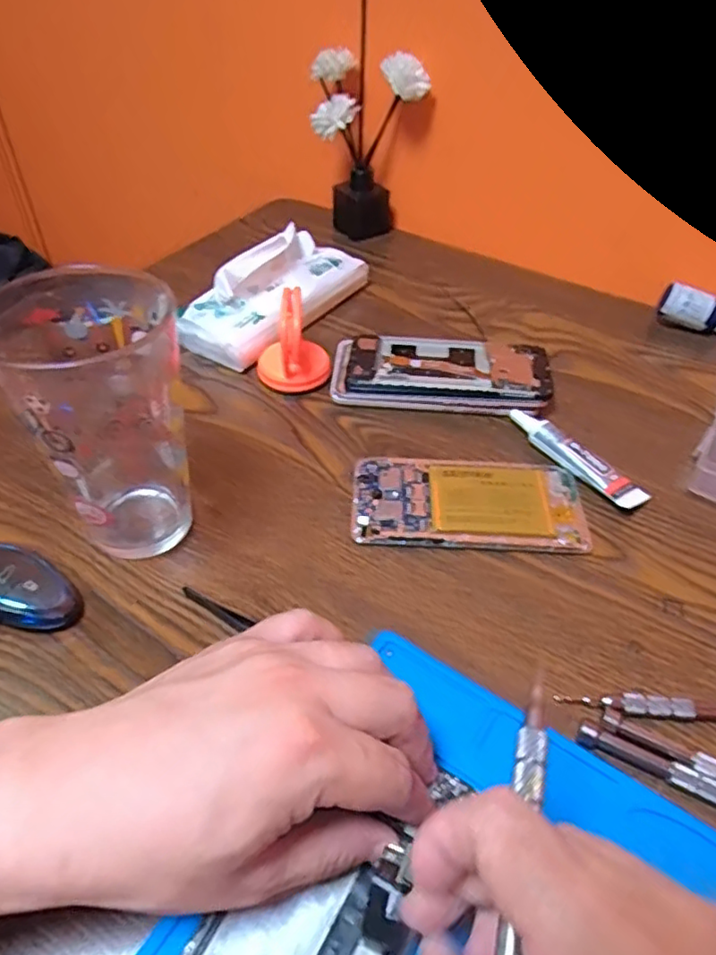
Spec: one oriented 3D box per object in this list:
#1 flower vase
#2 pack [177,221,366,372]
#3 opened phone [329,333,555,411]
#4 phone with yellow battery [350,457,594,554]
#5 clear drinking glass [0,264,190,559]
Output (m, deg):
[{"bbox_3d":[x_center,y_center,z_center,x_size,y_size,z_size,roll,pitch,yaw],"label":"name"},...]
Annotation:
[{"bbox_3d":[0.009,-0.322,0.626,0.106,0.160,0.062,6,45,4],"label":"flower vase"},{"bbox_3d":[-0.062,-0.161,0.531,0.071,0.063,0.170,30,51,25],"label":"pack"},{"bbox_3d":[0.062,-0.082,0.484,0.158,0.023,0.077,7,45,4],"label":"opened phone"},{"bbox_3d":[0.069,0.016,0.398,0.141,0.011,0.068,2,45,0],"label":"phone with yellow battery"},{"bbox_3d":[-0.130,-0.028,0.341,0.083,0.142,0.083,-15,48,-16],"label":"clear drinking glass"}]

